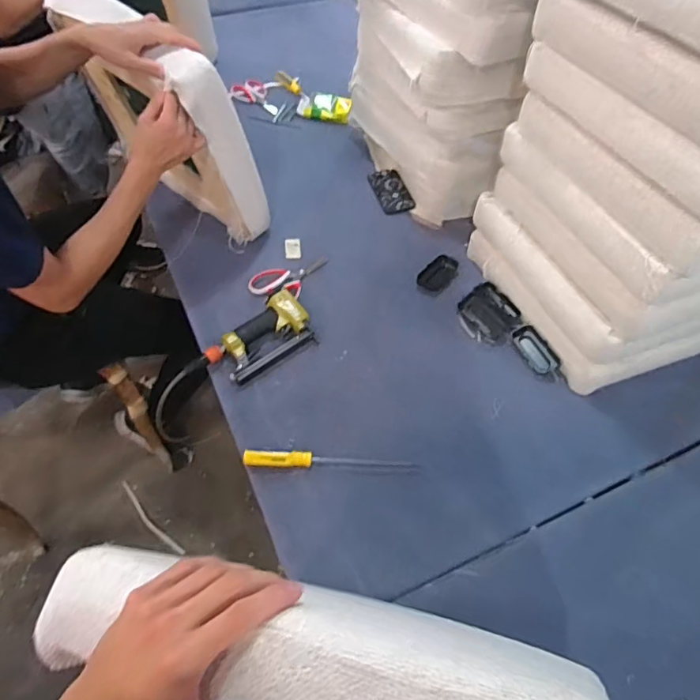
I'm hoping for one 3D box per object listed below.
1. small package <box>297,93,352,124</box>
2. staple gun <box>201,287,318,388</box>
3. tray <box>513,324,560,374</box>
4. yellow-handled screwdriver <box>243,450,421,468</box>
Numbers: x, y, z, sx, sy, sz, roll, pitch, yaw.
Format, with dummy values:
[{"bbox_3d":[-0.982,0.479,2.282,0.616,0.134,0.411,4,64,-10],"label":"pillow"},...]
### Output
[{"bbox_3d":[-0.079,-0.728,1.546,0.165,0.022,0.115,13,55,7],"label":"small package"},{"bbox_3d":[-0.167,-0.021,1.026,0.124,0.048,0.212,37,61,22],"label":"staple gun"},{"bbox_3d":[0.373,-0.002,1.046,0.054,0.015,0.114,-16,57,-13],"label":"tray"},{"bbox_3d":[-0.033,0.194,0.897,0.294,0.024,0.025,2,54,0],"label":"yellow-handled screwdriver"}]

